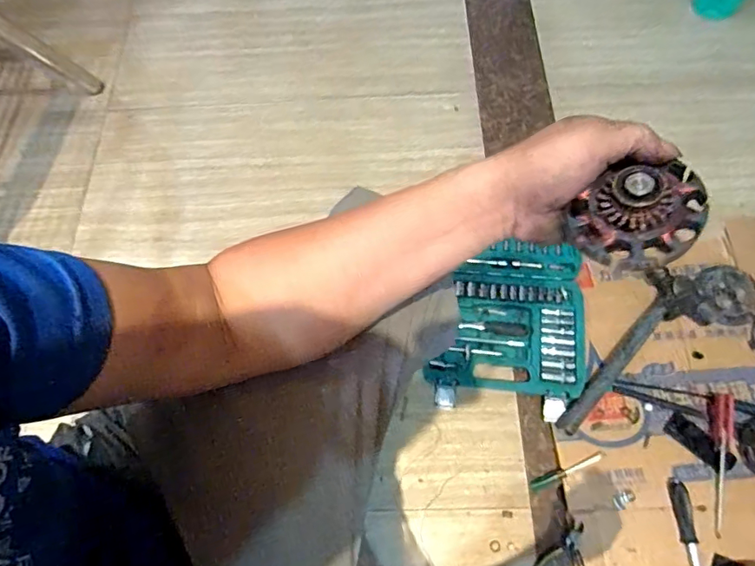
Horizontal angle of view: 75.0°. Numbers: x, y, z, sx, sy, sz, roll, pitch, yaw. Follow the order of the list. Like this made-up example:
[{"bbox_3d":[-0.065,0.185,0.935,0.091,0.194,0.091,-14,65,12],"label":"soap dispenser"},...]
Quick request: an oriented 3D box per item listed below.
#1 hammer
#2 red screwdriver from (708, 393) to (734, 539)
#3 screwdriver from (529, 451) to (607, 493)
[{"bbox_3d":[0.388,0.107,0.775,0.324,0.042,0.112,-40,71,-13],"label":"hammer"},{"bbox_3d":[0.497,0.256,0.708,0.028,0.022,0.198,12,69,8],"label":"red screwdriver"},{"bbox_3d":[0.282,0.280,0.731,0.119,0.015,0.020,-24,68,-7],"label":"screwdriver"}]

